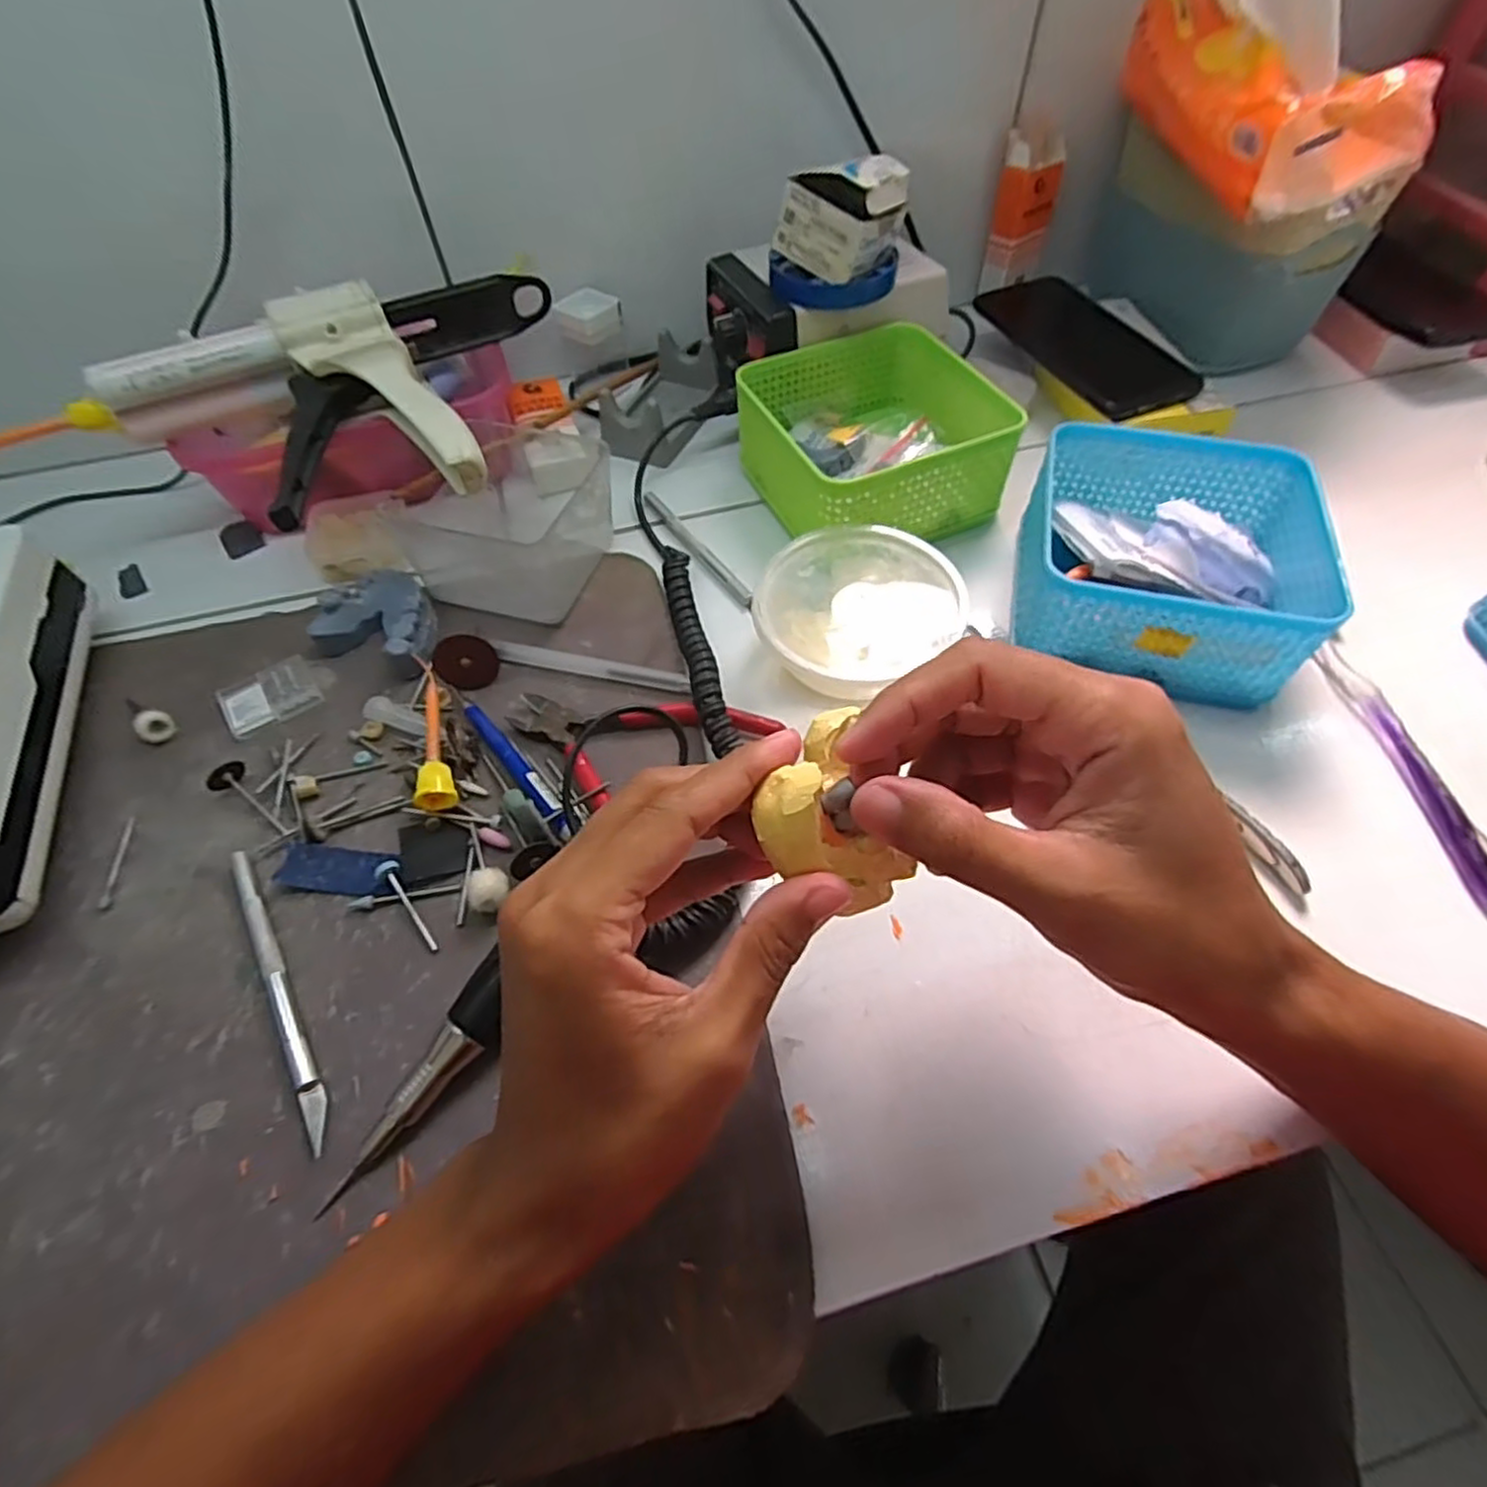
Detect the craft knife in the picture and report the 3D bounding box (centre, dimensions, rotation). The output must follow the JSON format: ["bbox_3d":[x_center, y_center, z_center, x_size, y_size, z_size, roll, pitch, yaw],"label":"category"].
[{"bbox_3d":[-0.188,0.098,0.292,0.008,0.007,0.133,-29,61,-17],"label":"craft knife"}]

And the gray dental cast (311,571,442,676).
[{"bbox_3d":[-0.192,-0.067,0.393,0.069,0.021,0.052,17,59,12],"label":"gray dental cast"}]

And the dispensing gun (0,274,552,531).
[{"bbox_3d":[-0.228,-0.186,0.396,0.278,0.056,0.148,-21,58,-12],"label":"dispensing gun"}]

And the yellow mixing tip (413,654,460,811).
[{"bbox_3d":[-0.154,-0.006,0.354,0.017,0.015,0.088,-16,58,-9],"label":"yellow mixing tip"}]

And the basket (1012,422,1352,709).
[{"bbox_3d":[0.219,-0.100,0.380,0.147,0.059,0.143,18,59,12],"label":"basket"}]

